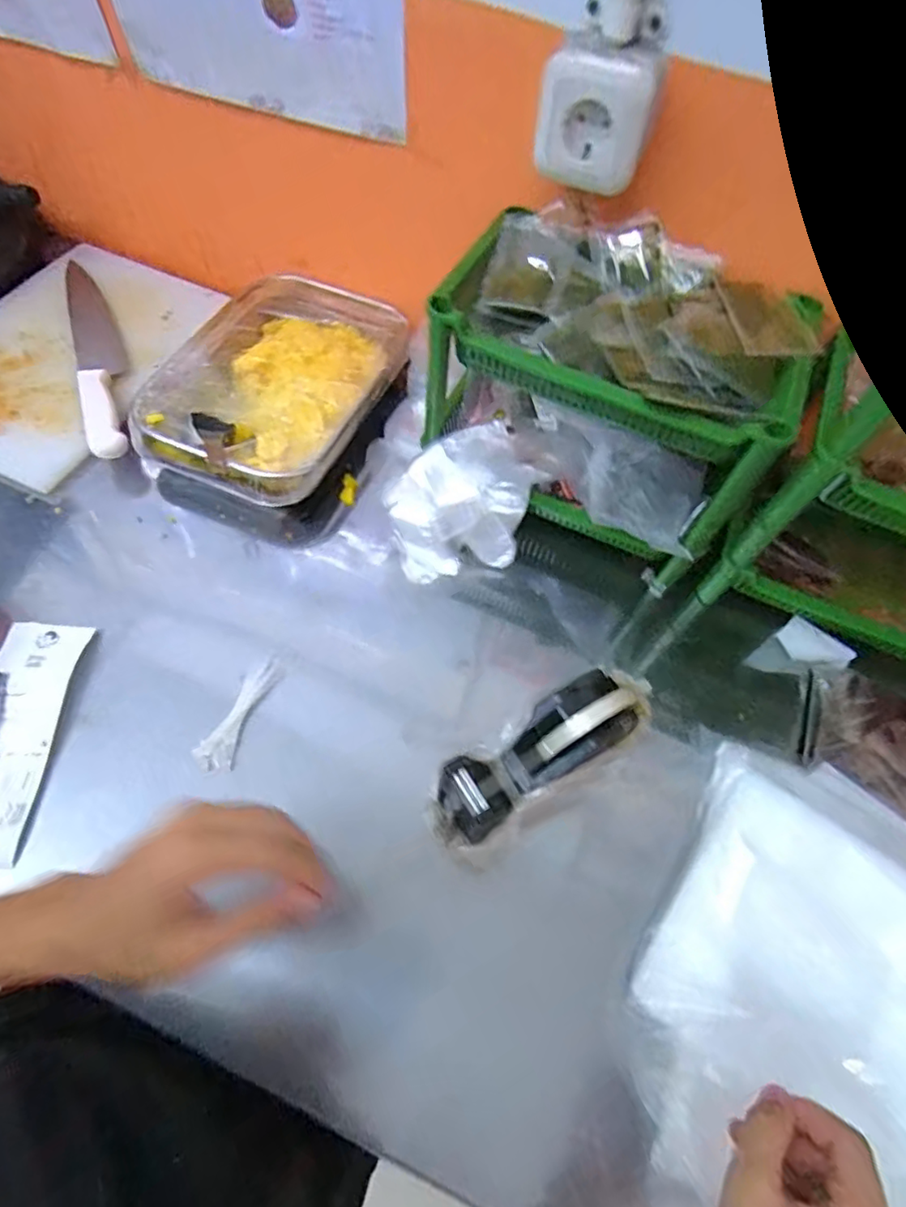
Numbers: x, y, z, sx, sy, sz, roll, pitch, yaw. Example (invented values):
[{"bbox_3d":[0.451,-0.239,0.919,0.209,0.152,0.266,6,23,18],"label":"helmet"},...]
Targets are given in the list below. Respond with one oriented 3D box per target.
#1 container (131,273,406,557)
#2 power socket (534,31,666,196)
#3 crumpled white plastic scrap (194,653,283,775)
[{"bbox_3d":[-0.190,-0.222,0.674,0.235,0.099,0.299,20,62,7],"label":"container"},{"bbox_3d":[0.106,-0.368,0.452,0.084,0.089,0.037,0,62,-4],"label":"power socket"},{"bbox_3d":[-0.183,0.093,0.519,0.025,0.019,0.107,21,62,7],"label":"crumpled white plastic scrap"}]

